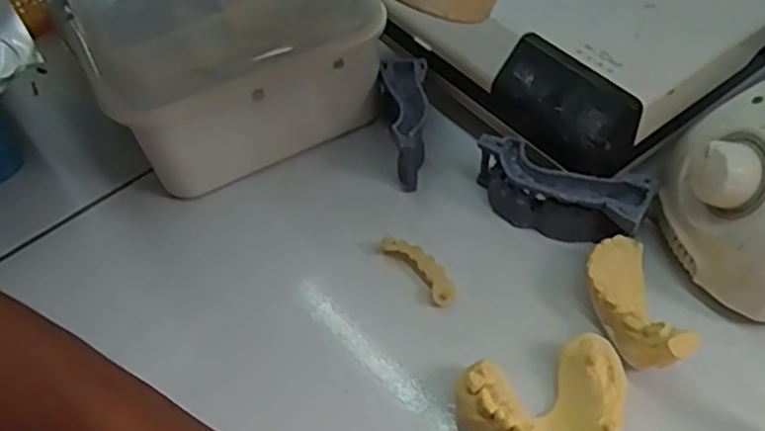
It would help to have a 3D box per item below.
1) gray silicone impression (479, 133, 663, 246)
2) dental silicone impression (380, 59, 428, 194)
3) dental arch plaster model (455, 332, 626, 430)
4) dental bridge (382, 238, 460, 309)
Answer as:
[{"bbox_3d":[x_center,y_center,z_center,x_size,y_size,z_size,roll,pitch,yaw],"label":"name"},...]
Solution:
[{"bbox_3d":[0.087,-0.011,0.343,0.086,0.028,0.029,21,57,20],"label":"gray silicone impression"},{"bbox_3d":[0.013,-0.055,0.377,0.025,0.038,0.074,-4,65,2],"label":"dental silicone impression"},{"bbox_3d":[0.068,0.082,0.280,0.071,0.029,0.049,-16,53,-7],"label":"dental arch plaster model"},{"bbox_3d":[0.020,0.026,0.338,0.014,0.009,0.046,-35,57,-20],"label":"dental bridge"}]

